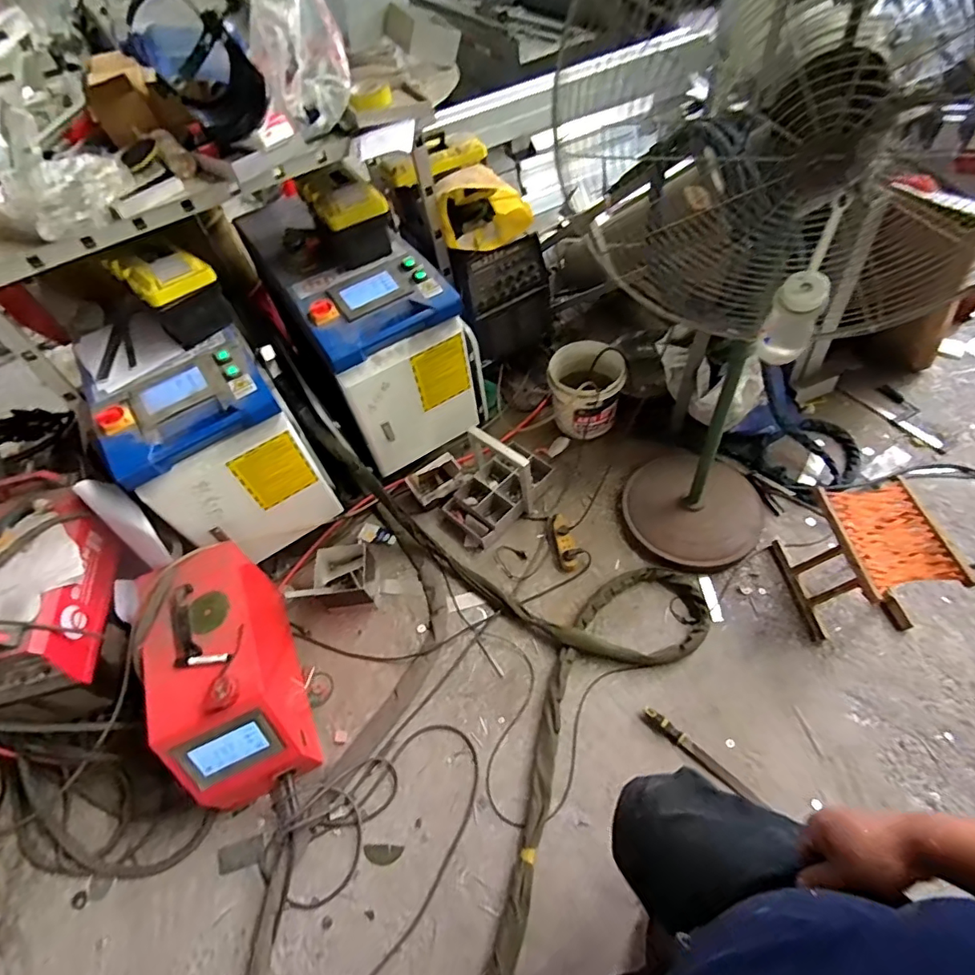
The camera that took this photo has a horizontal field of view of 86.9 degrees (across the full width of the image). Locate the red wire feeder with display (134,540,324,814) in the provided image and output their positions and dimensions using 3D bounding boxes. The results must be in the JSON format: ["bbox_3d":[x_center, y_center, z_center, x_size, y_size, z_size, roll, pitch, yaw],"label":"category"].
[{"bbox_3d":[-0.685,0.482,1.379,0.288,0.376,0.611,-23,56,-11],"label":"red wire feeder with display"}]

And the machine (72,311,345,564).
[{"bbox_3d":[-0.813,-0.163,1.562,0.421,0.525,0.564,-30,57,-12],"label":"machine"}]

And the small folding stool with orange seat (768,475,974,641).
[{"bbox_3d":[1.048,0.220,1.450,0.265,0.324,0.353,-10,55,1],"label":"small folding stool with orange seat"}]

